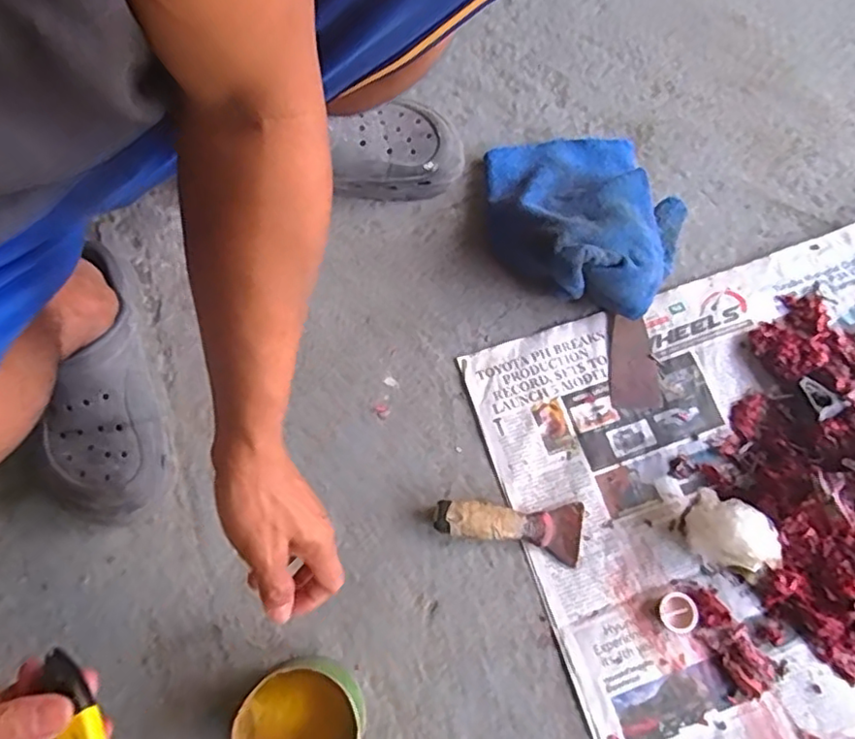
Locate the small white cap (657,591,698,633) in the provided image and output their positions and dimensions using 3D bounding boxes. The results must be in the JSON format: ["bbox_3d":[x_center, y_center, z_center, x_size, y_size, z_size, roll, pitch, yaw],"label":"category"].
[{"bbox_3d":[0.230,0.223,0.570,0.033,0.013,0.033,0,74,0],"label":"small white cap"}]

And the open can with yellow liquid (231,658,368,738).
[{"bbox_3d":[-0.106,0.302,0.527,0.097,0.059,0.098,0,74,0],"label":"open can with yellow liquid"}]

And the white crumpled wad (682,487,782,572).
[{"bbox_3d":[0.274,0.152,0.565,0.076,0.061,0.052,35,77,9],"label":"white crumpled wad"}]

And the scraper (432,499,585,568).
[{"bbox_3d":[0.077,0.145,0.588,0.139,0.027,0.051,9,74,2],"label":"scraper"}]

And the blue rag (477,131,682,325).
[{"bbox_3d":[0.163,-0.179,0.655,0.226,0.082,0.205,30,76,8],"label":"blue rag"}]

